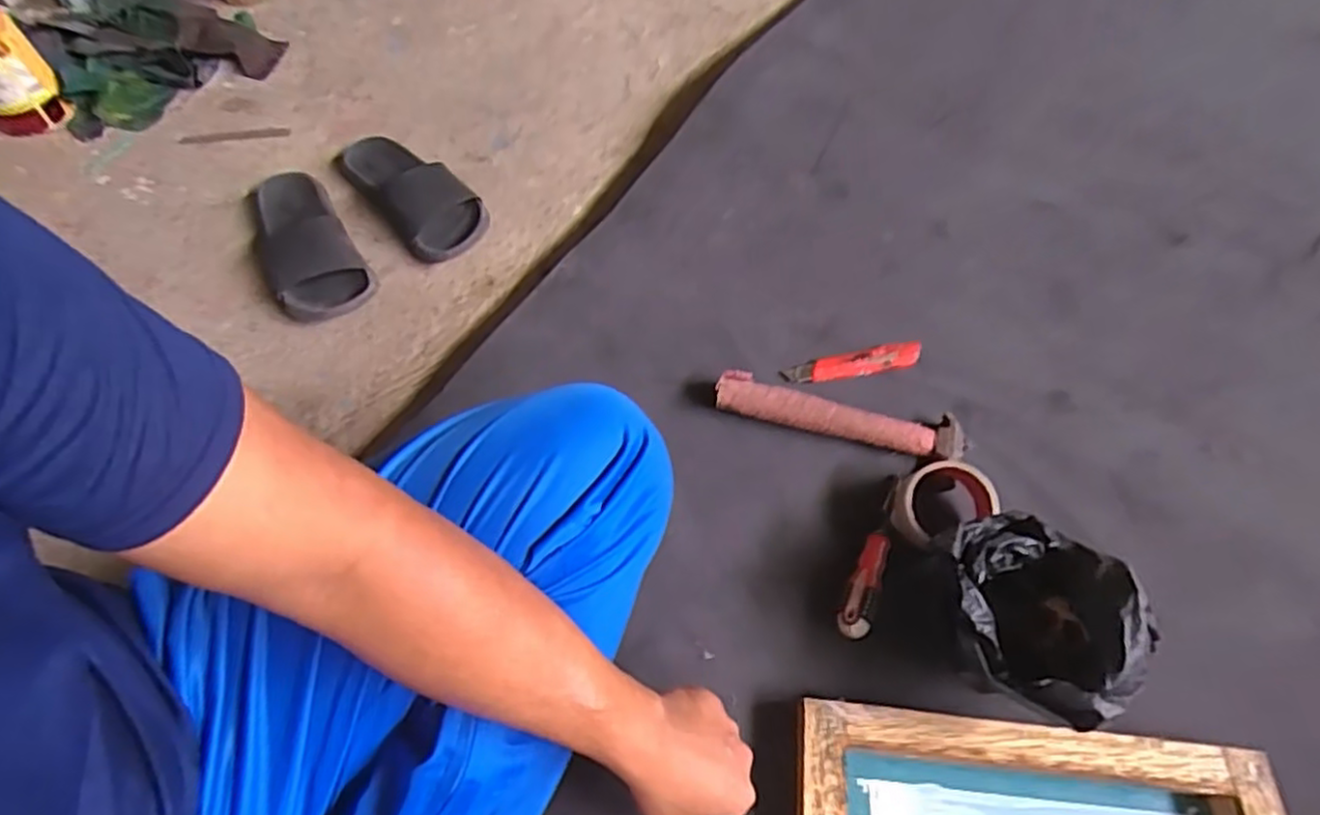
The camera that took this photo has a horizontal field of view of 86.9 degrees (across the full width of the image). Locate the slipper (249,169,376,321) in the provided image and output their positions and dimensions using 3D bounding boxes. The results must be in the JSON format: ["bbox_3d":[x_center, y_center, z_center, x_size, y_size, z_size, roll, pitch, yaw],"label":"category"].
[{"bbox_3d":[-0.467,-0.216,0.906,0.115,0.066,0.266,-31,66,-13],"label":"slipper"}]

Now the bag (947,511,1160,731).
[{"bbox_3d":[0.304,0.174,0.591,0.157,0.159,0.147,38,71,20],"label":"bag"}]

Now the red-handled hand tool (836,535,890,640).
[{"bbox_3d":[0.197,0.168,0.664,0.029,0.027,0.109,23,65,15],"label":"red-handled hand tool"}]

